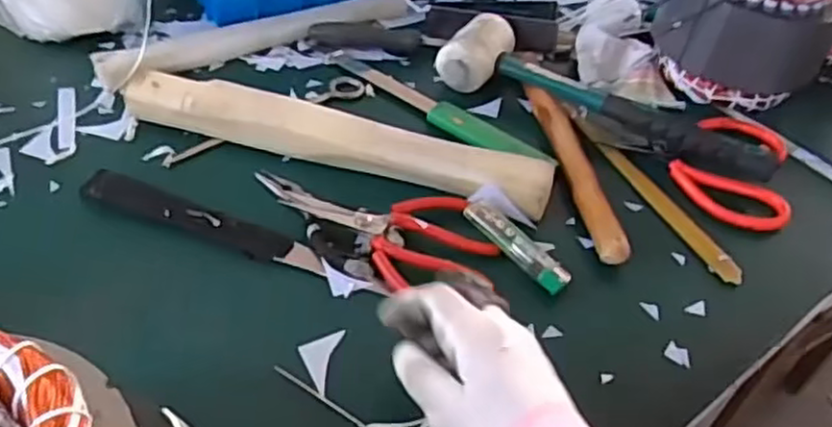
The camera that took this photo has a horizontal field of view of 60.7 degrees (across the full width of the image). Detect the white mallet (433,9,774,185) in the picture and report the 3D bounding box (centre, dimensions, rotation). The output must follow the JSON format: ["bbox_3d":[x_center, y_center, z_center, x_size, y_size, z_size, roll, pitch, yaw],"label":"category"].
[{"bbox_3d":[0.159,-0.099,0.607,0.286,0.044,0.072,22,47,14],"label":"white mallet"}]

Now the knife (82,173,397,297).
[{"bbox_3d":[-0.128,0.012,0.489,0.226,0.008,0.031,18,46,11],"label":"knife"}]

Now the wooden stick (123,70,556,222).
[{"bbox_3d":[-0.064,-0.055,0.541,0.332,0.030,0.040,14,45,7],"label":"wooden stick"}]

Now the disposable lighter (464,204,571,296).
[{"bbox_3d":[0.070,0.021,0.494,0.085,0.010,0.020,42,53,15],"label":"disposable lighter"}]

